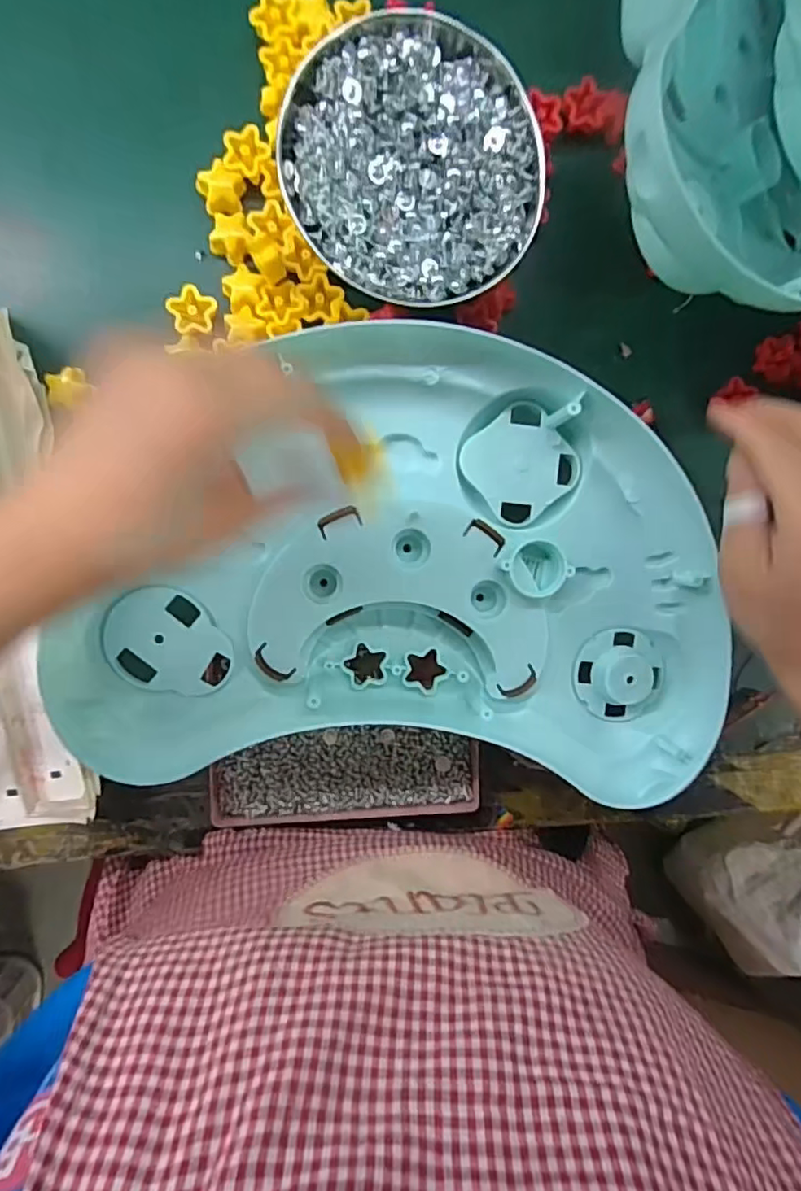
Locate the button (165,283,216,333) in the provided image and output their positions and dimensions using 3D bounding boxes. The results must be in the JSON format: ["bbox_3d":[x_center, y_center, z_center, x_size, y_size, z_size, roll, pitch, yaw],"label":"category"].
[{"bbox_3d":[-0.115,-0.160,0.326,0.025,0.007,0.023,-22,96,-5],"label":"button"}]

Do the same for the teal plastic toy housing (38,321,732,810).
[{"bbox_3d":[0.004,-0.016,0.307,0.333,0.055,0.226,5,93,-7],"label":"teal plastic toy housing"}]

